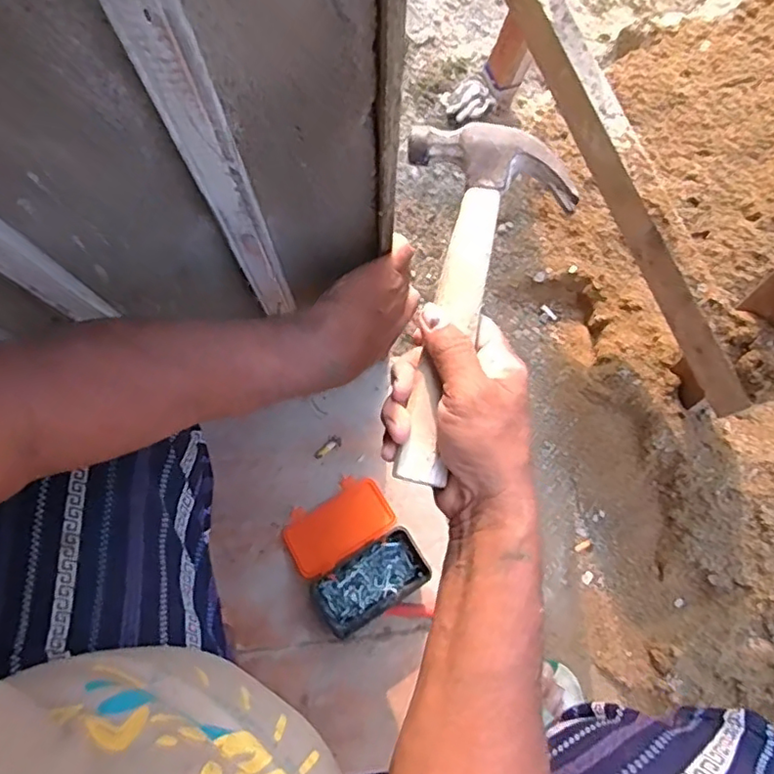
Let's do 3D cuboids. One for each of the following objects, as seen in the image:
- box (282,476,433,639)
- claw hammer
[{"bbox_3d":[-0.047,0.220,0.785,0.152,0.034,0.168,-33,81,-7],"label":"box"},{"bbox_3d":[0.048,-0.060,0.395,0.114,0.023,0.246,15,82,2],"label":"claw hammer"}]

